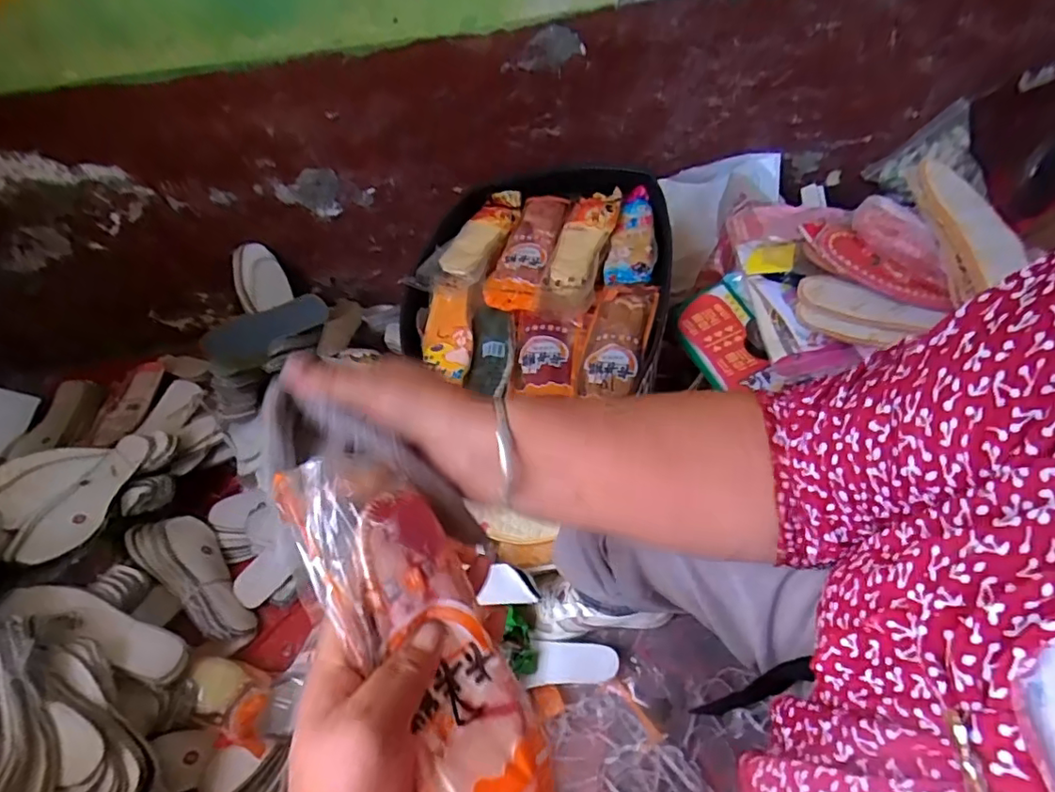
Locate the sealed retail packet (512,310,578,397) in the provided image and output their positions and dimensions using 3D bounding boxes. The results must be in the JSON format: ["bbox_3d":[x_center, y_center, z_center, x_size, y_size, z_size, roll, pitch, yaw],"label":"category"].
[{"bbox_3d":[0.021,-0.056,0.734,0.079,0.027,0.124,3,51,7],"label":"sealed retail packet"}]

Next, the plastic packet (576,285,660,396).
[{"bbox_3d":[0.117,-0.077,0.735,0.079,0.030,0.169,10,53,13],"label":"plastic packet"}]

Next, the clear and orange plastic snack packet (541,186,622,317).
[{"bbox_3d":[0.081,-0.214,0.821,0.082,0.033,0.262,8,52,12],"label":"clear and orange plastic snack packet"}]

